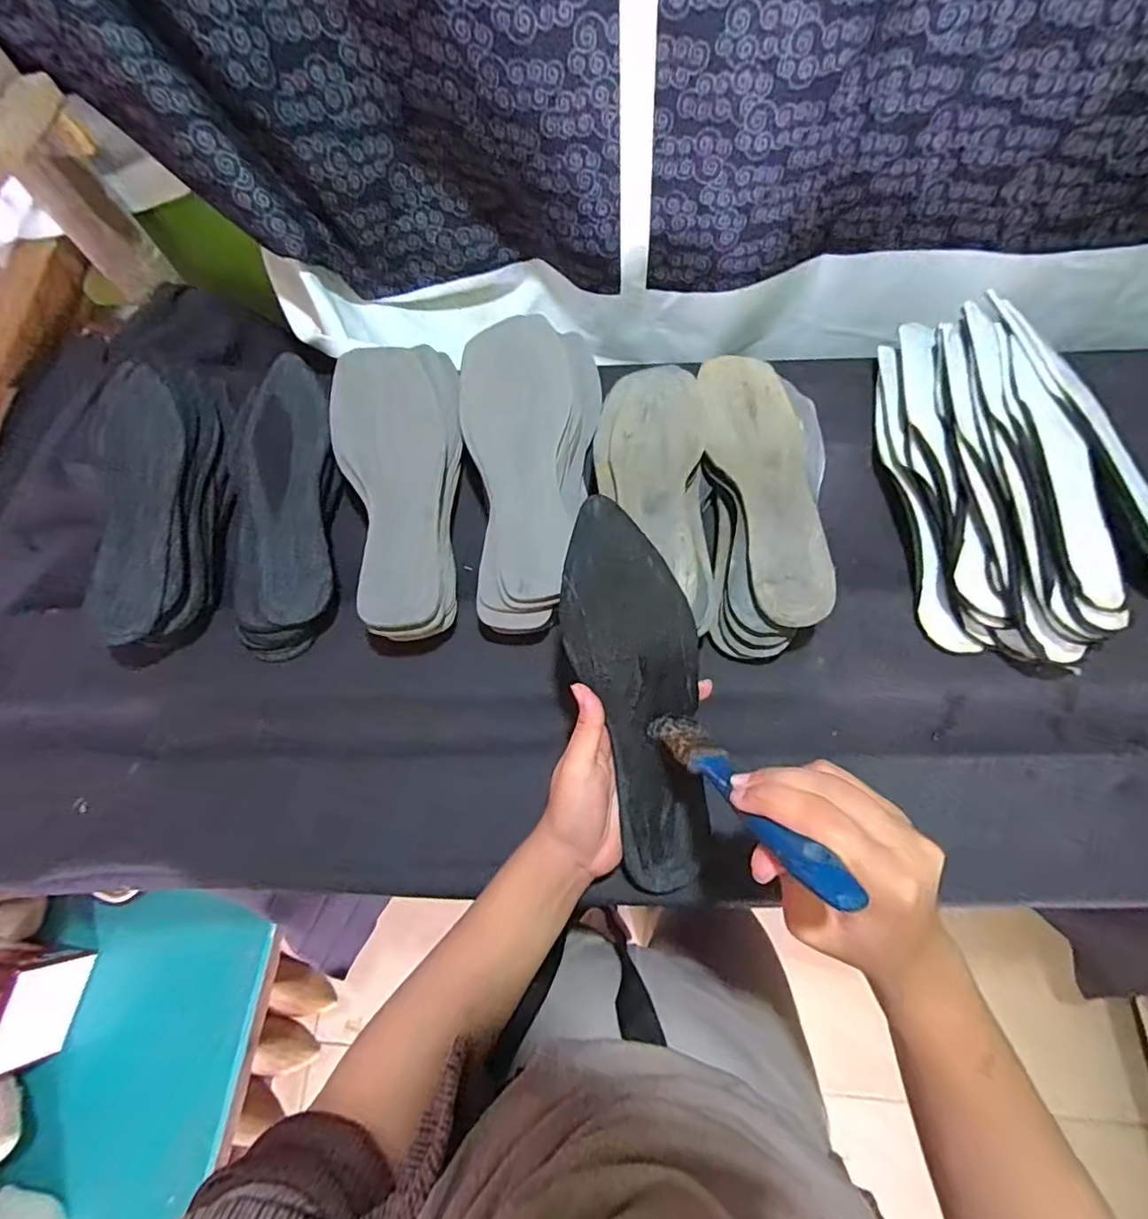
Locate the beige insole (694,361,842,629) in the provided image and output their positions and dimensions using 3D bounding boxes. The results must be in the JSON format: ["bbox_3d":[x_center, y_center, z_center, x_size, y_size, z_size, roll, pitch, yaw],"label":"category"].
[{"bbox_3d":[0.147,-0.103,0.442,0.075,0.018,0.247,-1,68,2],"label":"beige insole"}]

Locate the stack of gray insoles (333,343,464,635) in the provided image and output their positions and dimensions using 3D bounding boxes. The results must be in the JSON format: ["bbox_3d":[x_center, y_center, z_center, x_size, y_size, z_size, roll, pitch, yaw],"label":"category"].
[{"bbox_3d":[-0.143,-0.099,0.455,0.106,0.048,0.247,-6,68,0],"label":"stack of gray insoles"}]

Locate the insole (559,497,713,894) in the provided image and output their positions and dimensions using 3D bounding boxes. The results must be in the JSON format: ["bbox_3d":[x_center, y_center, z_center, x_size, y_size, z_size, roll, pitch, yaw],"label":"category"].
[{"bbox_3d":[0.043,0.058,0.353,0.074,0.009,0.246,-11,99,-2],"label":"insole"}]

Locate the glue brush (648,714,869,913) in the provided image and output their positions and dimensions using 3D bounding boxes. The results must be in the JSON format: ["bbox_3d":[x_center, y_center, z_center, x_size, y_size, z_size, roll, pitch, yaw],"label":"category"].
[{"bbox_3d":[0.080,0.087,0.279,0.026,0.159,0.013,-26,106,-8],"label":"glue brush"}]

